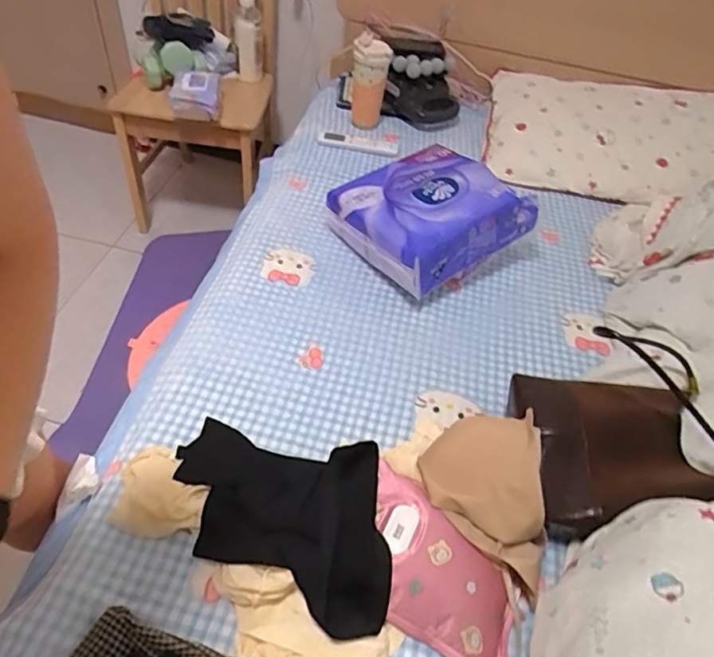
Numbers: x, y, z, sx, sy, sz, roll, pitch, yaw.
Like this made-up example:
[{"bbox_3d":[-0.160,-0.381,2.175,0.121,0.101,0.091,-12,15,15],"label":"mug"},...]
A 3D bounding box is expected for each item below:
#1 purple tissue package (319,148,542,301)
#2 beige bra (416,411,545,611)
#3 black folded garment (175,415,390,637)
[{"bbox_3d":[0.133,-0.231,1.047,0.294,0.106,0.294,-32,57,-20],"label":"purple tissue package"},{"bbox_3d":[0.161,0.217,0.705,0.146,0.074,0.209,1,52,3],"label":"beige bra"},{"bbox_3d":[-0.097,0.230,0.677,0.286,0.077,0.223,7,53,8],"label":"black folded garment"}]

